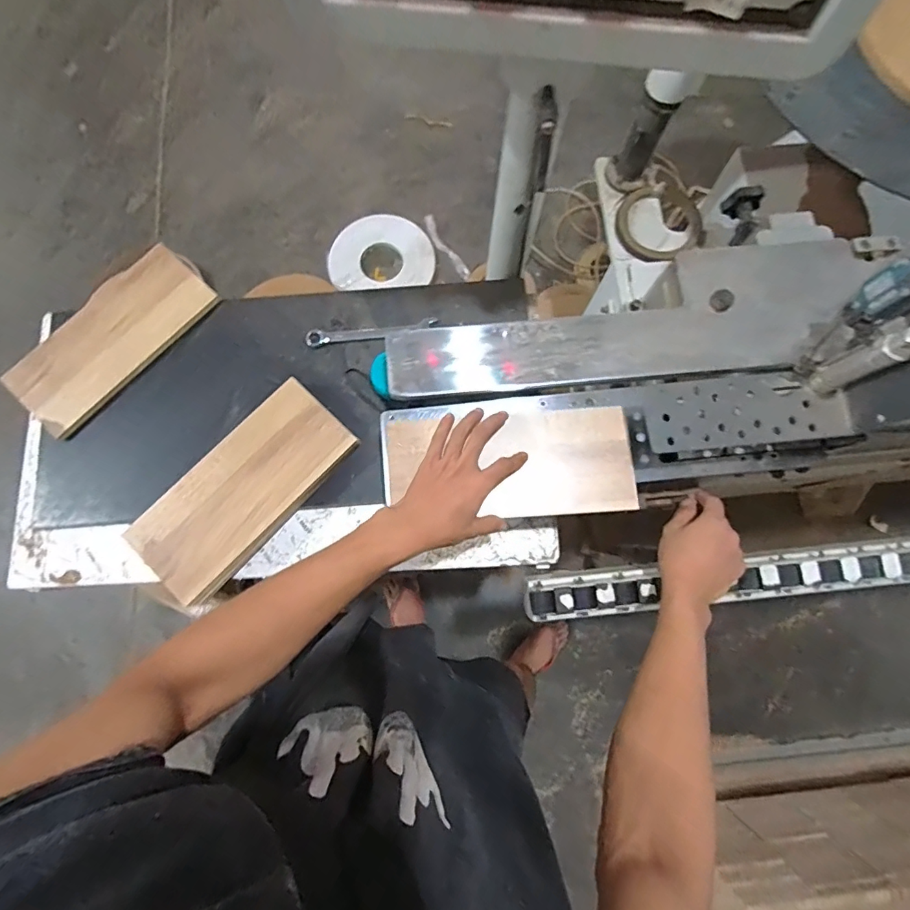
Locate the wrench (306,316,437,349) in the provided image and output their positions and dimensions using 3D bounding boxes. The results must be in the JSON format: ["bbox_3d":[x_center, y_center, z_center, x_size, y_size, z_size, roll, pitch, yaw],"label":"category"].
[{"bbox_3d":[-0.124,-0.182,0.698,0.189,0.007,0.025,-8,79,-2],"label":"wrench"}]

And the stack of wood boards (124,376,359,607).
[{"bbox_3d":[-0.279,0.045,0.641,0.138,0.047,0.302,41,82,7],"label":"stack of wood boards"}]

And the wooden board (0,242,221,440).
[{"bbox_3d":[-0.505,-0.175,0.695,0.142,0.024,0.295,41,82,7],"label":"wooden board"}]

